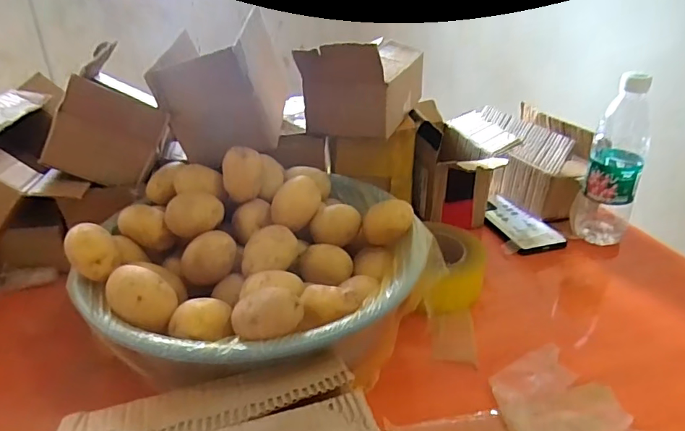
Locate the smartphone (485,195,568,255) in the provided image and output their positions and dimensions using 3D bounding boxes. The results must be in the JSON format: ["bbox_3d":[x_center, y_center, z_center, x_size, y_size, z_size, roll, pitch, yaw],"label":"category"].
[{"bbox_3d":[0.249,0.010,0.728,0.077,0.014,0.147,-11,32,-19],"label":"smartphone"}]

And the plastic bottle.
[{"bbox_3d":[0.359,-0.065,0.649,0.069,0.221,0.057,17,34,27],"label":"plastic bottle"}]

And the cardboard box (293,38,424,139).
[{"bbox_3d":[0.034,-0.187,0.660,0.109,0.106,0.210,11,32,19],"label":"cardboard box"}]

